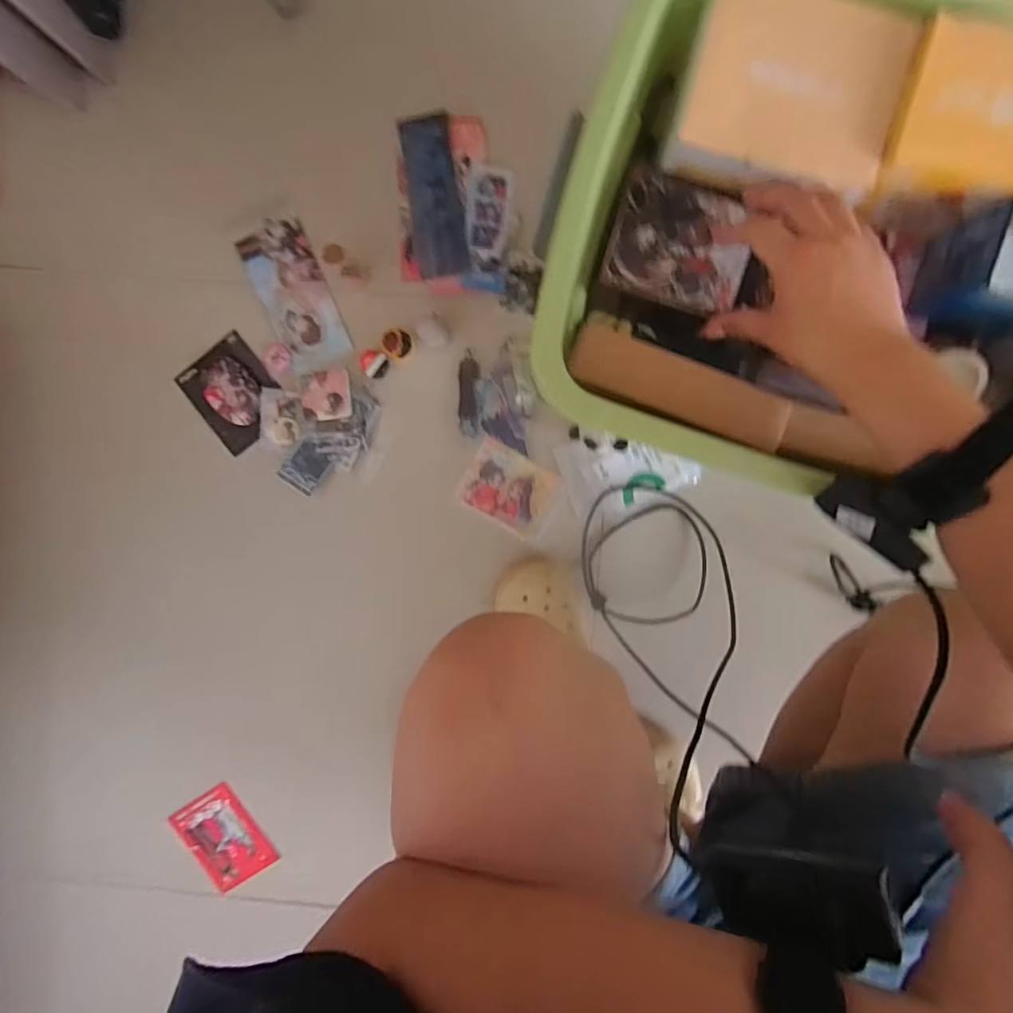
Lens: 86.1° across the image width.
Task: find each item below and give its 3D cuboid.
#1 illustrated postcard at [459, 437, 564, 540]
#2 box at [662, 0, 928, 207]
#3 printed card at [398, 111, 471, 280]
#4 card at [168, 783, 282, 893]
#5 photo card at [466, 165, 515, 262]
[{"bbox_3d":[0.004,-0.019,0.651,0.107,0.004,0.088,27,97,-1],"label":"illustrated postcard"},{"bbox_3d":[0.195,-0.277,0.366,0.138,0.030,0.114,15,97,1],"label":"box"},{"bbox_3d":[-0.082,-0.354,0.619,0.059,0.004,0.176,-7,96,3],"label":"printed card"},{"bbox_3d":[-0.371,0.437,0.716,0.088,0.009,0.126,-33,94,-2],"label":"card"},{"bbox_3d":[-0.020,-0.338,0.623,0.048,0.004,0.100,8,93,-1],"label":"photo card"}]

